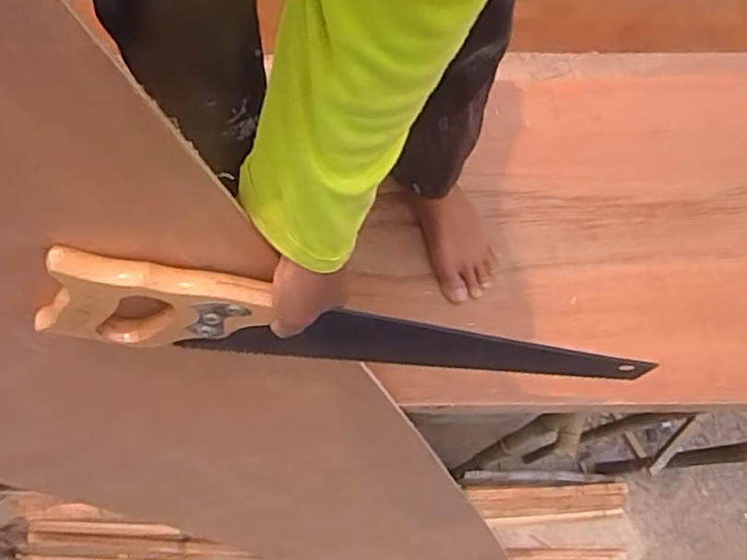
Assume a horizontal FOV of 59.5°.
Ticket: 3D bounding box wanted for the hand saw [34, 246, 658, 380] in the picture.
[{"bbox_3d":[0.003,0.049,0.582,0.534,0.120,0.035,9,69,-20],"label":"hand saw"}]

